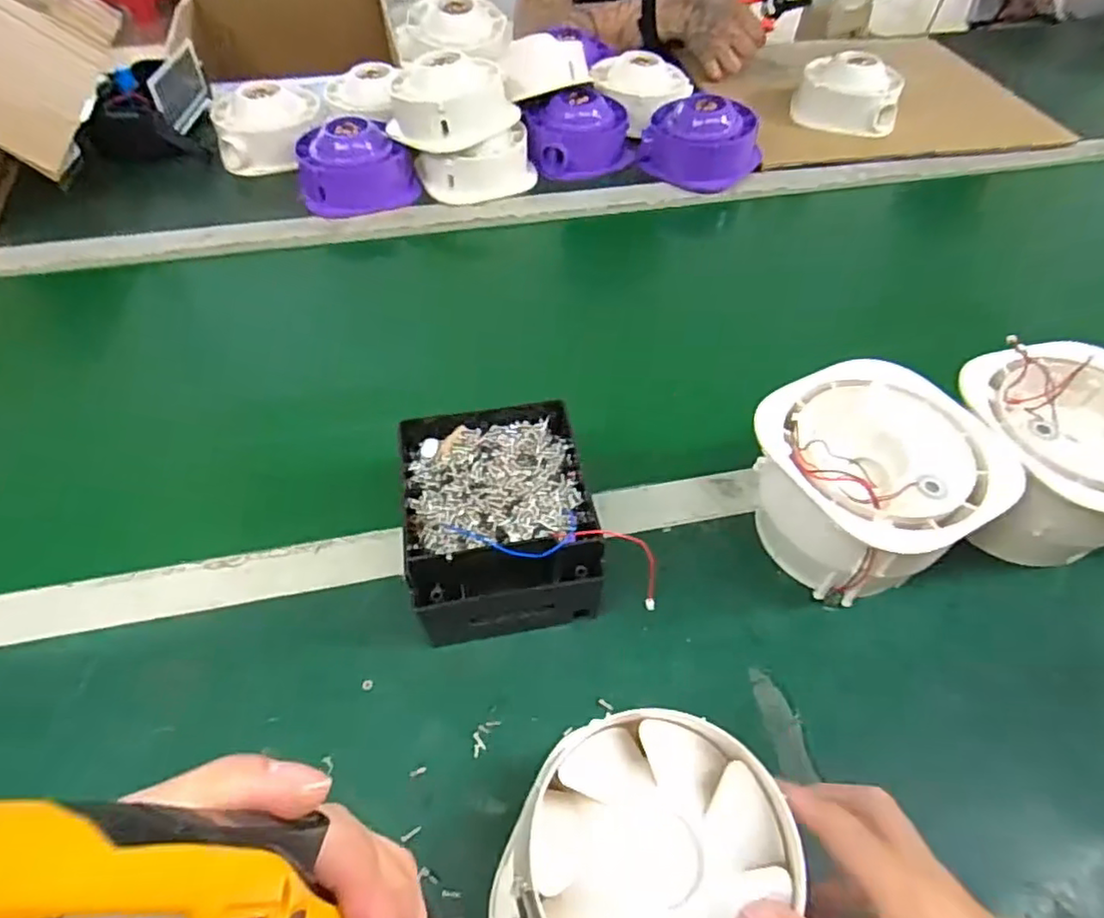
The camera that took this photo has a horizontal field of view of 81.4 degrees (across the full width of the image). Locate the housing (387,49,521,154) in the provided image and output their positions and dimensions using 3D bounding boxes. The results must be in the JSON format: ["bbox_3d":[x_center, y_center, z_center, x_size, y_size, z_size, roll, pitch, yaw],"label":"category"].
[{"bbox_3d":[-0.117,-0.410,0.732,0.105,0.076,0.123,35,58,24],"label":"housing"}]

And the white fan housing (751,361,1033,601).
[{"bbox_3d":[0.208,0.025,0.443,0.132,0.103,0.135,0,51,0],"label":"white fan housing"}]

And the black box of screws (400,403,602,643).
[{"bbox_3d":[-0.037,0.041,0.440,0.122,0.075,0.158,-9,51,-9],"label":"black box of screws"}]

